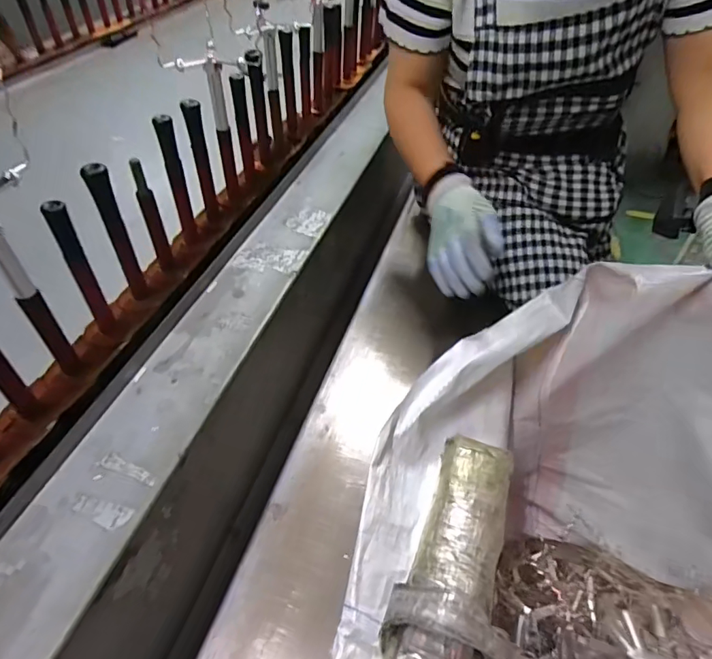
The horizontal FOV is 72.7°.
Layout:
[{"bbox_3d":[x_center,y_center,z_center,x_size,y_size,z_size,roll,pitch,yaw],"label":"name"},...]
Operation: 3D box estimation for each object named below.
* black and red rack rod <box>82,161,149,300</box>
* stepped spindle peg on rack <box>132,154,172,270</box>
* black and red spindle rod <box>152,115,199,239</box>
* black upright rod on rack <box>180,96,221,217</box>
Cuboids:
[{"bbox_3d":[-0.222,-0.089,0.453,0.022,0.141,0.014,-33,55,-26],"label":"black and red rack rod"},{"bbox_3d":[-0.208,-0.113,0.490,0.018,0.118,0.017,-20,50,-16],"label":"stepped spindle peg on rack"},{"bbox_3d":[-0.191,-0.160,0.518,0.021,0.134,0.016,-20,50,-16],"label":"black and red spindle rod"},{"bbox_3d":[-0.174,-0.192,0.550,0.020,0.136,0.018,-16,49,-13],"label":"black upright rod on rack"}]

